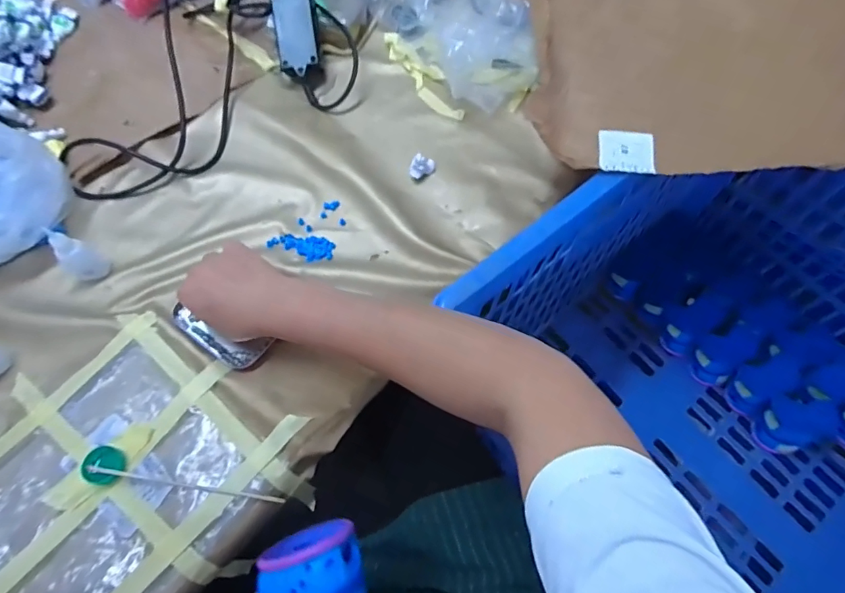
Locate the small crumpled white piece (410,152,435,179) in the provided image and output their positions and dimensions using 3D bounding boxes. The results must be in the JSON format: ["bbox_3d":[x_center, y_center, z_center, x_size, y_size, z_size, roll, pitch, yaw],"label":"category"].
[{"bbox_3d":[0.000,-0.151,0.573,0.026,0.016,0.026,0,67,0],"label":"small crumpled white piece"}]

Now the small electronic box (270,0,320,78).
[{"bbox_3d":[-0.159,-0.340,0.614,0.051,0.030,0.120,-4,98,-2],"label":"small electronic box"}]

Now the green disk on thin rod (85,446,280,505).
[{"bbox_3d":[-0.210,0.158,0.430,0.171,0.023,0.031,7,67,2],"label":"green disk on thin rod"}]

